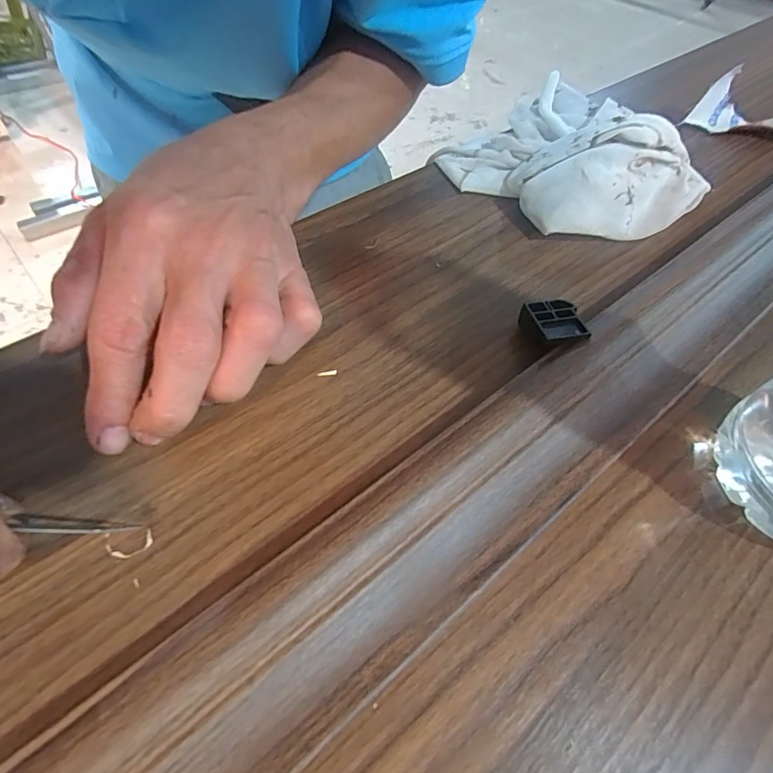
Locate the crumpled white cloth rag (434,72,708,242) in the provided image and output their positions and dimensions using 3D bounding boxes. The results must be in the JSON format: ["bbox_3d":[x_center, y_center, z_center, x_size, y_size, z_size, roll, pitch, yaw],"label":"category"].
[{"bbox_3d":[0.118,-0.143,0.266,0.131,0.031,0.137,-36,64,-24],"label":"crumpled white cloth rag"}]

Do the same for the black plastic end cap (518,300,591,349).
[{"bbox_3d":[0.074,-0.026,0.194,0.020,0.015,0.026,-8,56,-8],"label":"black plastic end cap"}]

